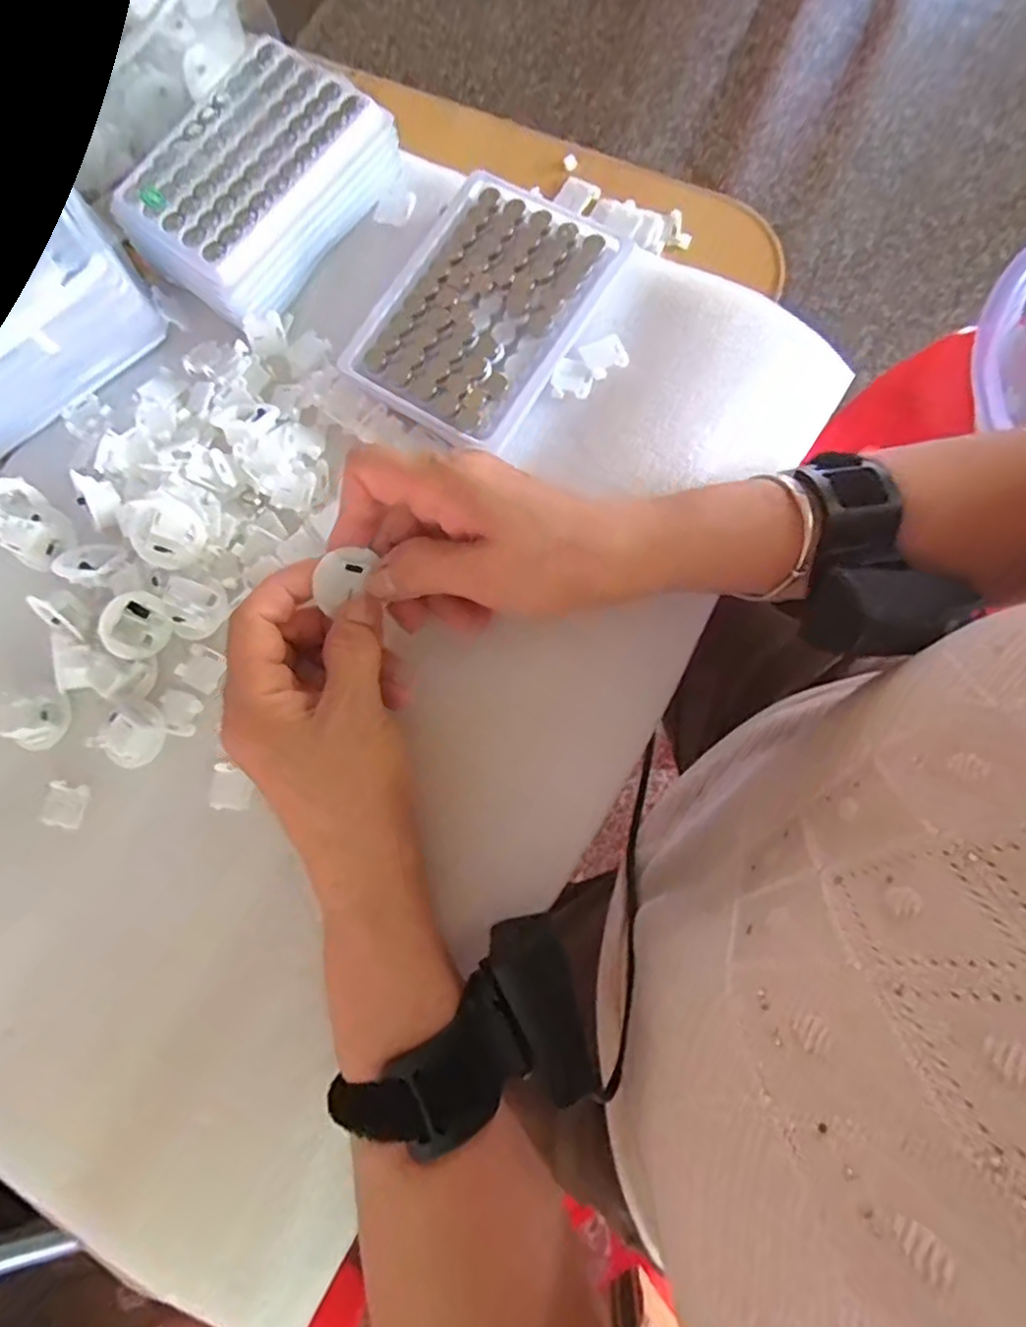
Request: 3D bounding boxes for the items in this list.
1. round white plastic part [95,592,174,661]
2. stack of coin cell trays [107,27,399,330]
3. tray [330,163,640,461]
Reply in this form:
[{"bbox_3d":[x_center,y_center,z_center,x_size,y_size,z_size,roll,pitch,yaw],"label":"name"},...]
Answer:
[{"bbox_3d":[-0.183,-0.018,0.316,0.013,0.030,0.032,9,65,35],"label":"round white plastic part"},{"bbox_3d":[-0.137,-0.255,0.344,0.092,0.034,0.128,35,85,10],"label":"stack of coin cell trays"},{"bbox_3d":[-0.019,-0.179,0.324,0.101,0.017,0.127,31,85,10],"label":"tray"}]

